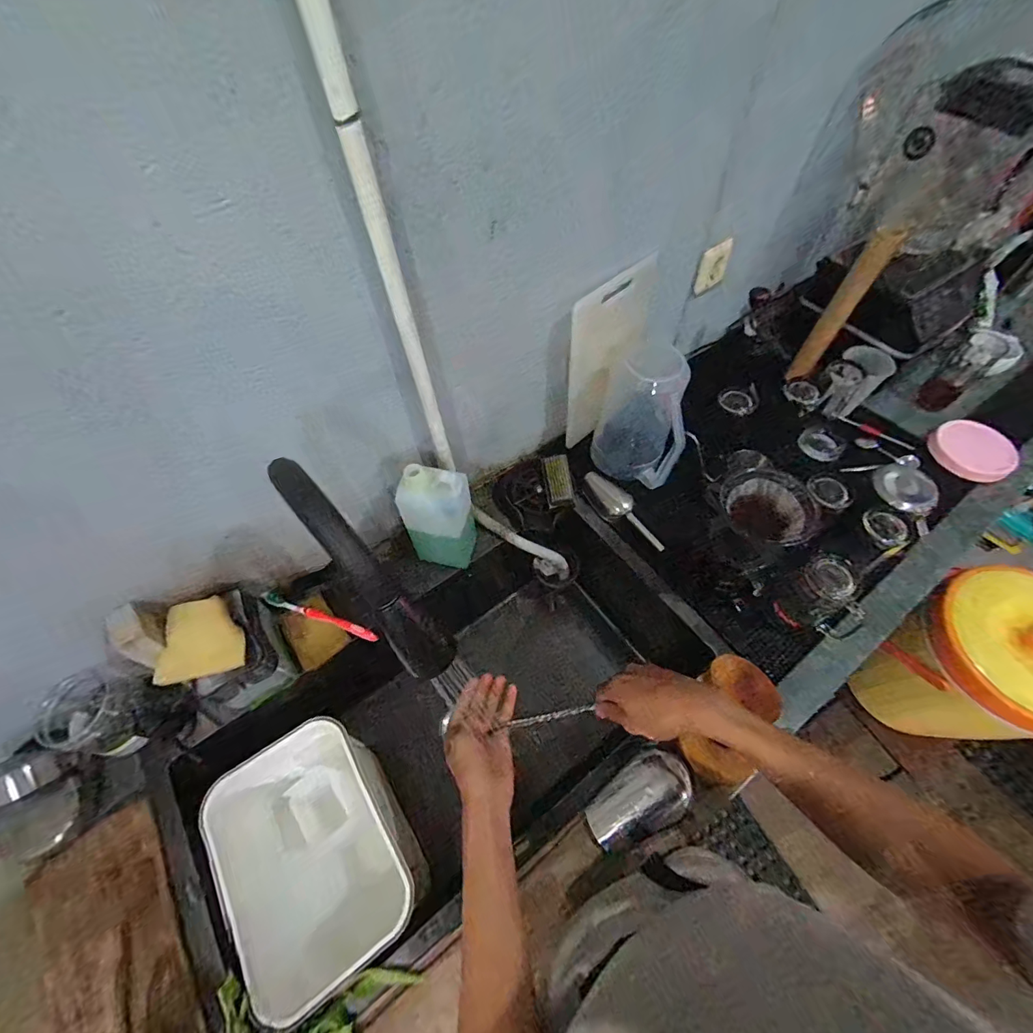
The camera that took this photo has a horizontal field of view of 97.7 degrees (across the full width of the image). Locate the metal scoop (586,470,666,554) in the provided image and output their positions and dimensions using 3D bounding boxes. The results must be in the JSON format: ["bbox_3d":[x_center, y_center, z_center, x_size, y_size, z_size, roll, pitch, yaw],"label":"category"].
[{"bbox_3d":[0.181,-0.008,0.780,0.053,0.027,0.182,-34,63,-18],"label":"metal scoop"}]

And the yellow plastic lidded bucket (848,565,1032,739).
[{"bbox_3d":[0.885,0.306,0.907,0.236,0.386,0.264,-24,60,-13],"label":"yellow plastic lidded bucket"}]

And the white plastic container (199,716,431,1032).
[{"bbox_3d":[-0.257,0.456,0.624,0.187,0.215,0.269,-32,62,-17],"label":"white plastic container"}]

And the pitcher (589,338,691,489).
[{"bbox_3d":[0.209,-0.170,0.762,0.135,0.228,0.127,10,58,8],"label":"pitcher"}]

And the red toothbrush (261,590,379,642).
[{"bbox_3d":[-0.290,0.149,0.671,0.173,0.012,0.016,22,60,-2],"label":"red toothbrush"}]

